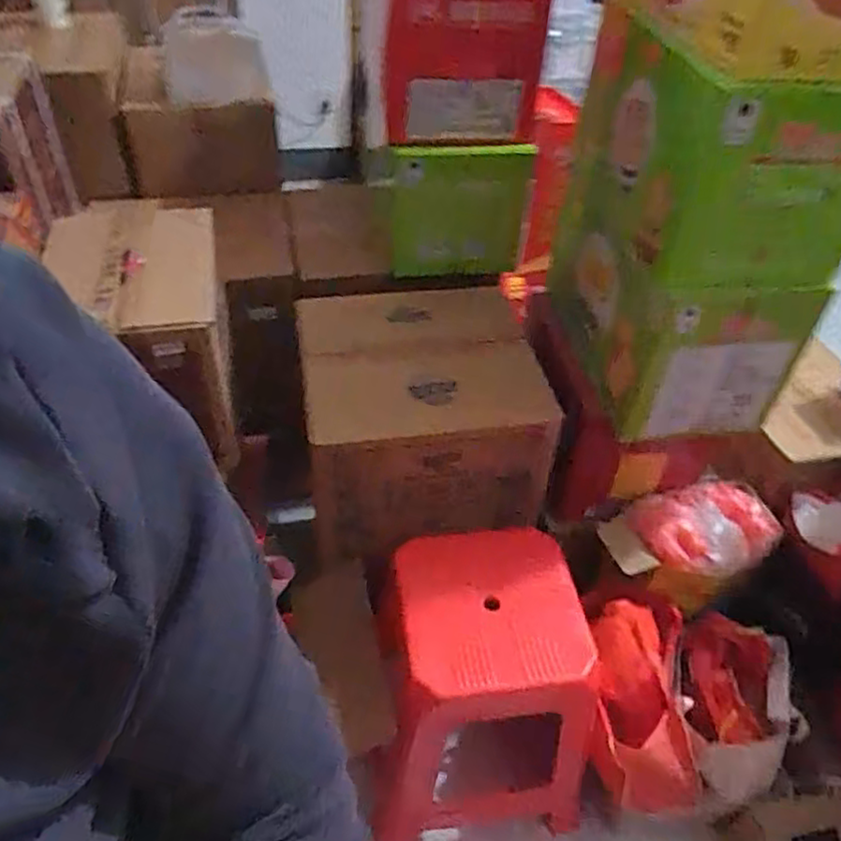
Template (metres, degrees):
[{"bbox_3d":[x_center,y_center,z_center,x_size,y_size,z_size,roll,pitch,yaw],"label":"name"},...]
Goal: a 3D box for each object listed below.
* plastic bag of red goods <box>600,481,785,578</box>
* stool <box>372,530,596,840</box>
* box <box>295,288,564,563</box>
[{"bbox_3d":[0.483,0.198,1.235,0.320,0.076,0.164,-5,43,-9],"label":"plastic bag of red goods"},{"bbox_3d":[0.101,0.425,1.128,0.296,0.401,0.318,-3,43,-7],"label":"stool"},{"bbox_3d":[-0.016,-0.019,1.222,0.392,0.256,0.378,-6,44,-10],"label":"box"}]

